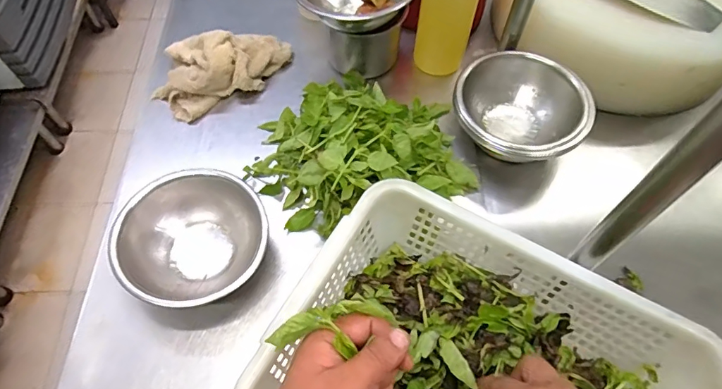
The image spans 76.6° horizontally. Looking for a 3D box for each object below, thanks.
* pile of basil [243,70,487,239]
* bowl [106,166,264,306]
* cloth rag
[{"bbox_3d":[-0.002,-0.062,0.543,0.253,0.088,0.177,-14,61,-8],"label":"pile of basil"},{"bbox_3d":[-0.178,0.045,0.493,0.152,0.051,0.142,0,60,-1],"label":"bowl"},{"bbox_3d":[-0.196,-0.188,0.640,0.193,0.052,0.120,-30,65,-17],"label":"cloth rag"}]

